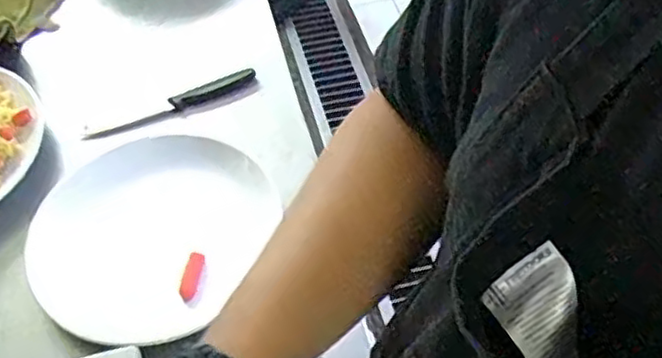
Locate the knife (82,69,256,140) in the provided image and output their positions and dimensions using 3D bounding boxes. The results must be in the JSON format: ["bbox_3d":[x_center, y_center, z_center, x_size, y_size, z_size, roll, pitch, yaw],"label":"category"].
[{"bbox_3d":[-0.180,-0.086,0.780,0.199,0.019,0.029,-23,55,-16],"label":"knife"}]

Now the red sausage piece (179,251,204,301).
[{"bbox_3d":[-0.127,0.088,0.628,0.014,0.011,0.048,4,52,5],"label":"red sausage piece"}]

